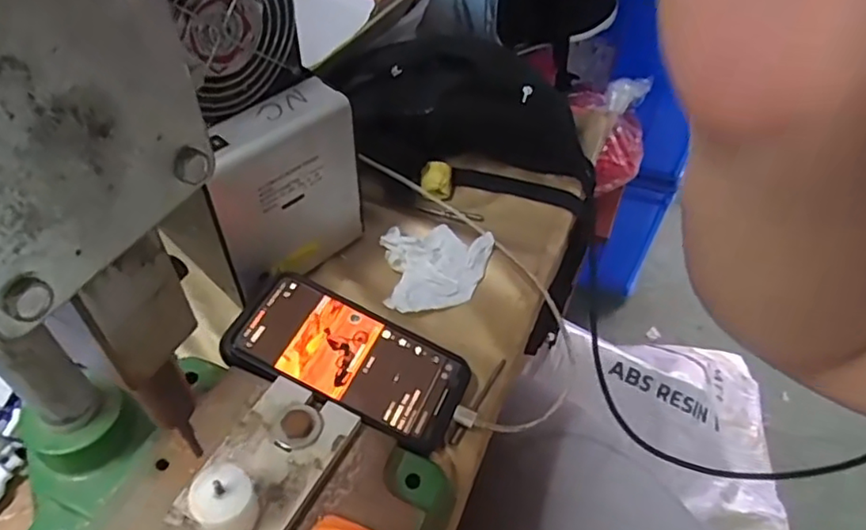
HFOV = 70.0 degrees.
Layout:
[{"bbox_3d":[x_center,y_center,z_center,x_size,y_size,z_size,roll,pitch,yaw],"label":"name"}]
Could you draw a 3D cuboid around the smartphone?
[{"bbox_3d":[-0.062,0.067,0.443,0.170,0.019,0.083,24,54,4],"label":"smartphone"}]

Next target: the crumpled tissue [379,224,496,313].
[{"bbox_3d":[0.004,0.001,0.517,0.091,0.019,0.079,-2,49,-4],"label":"crumpled tissue"}]

